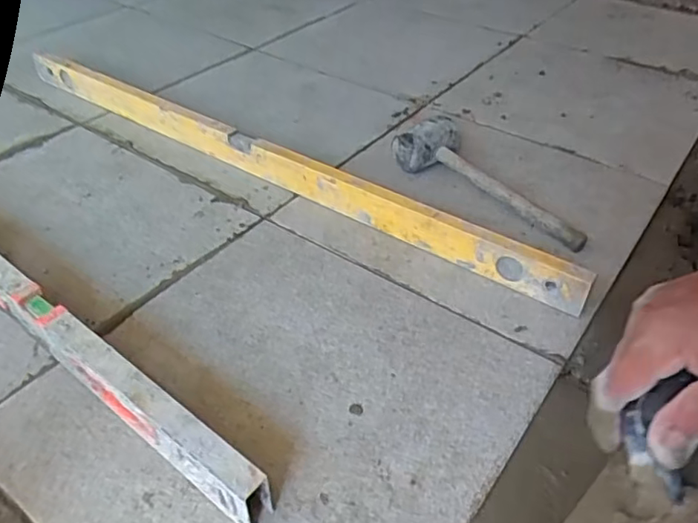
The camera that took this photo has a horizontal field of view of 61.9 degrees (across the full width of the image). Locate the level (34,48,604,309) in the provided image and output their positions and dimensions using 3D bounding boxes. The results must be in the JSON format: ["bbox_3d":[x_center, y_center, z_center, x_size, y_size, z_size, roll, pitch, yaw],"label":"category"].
[{"bbox_3d":[-0.147,-0.156,0.820,0.968,0.053,0.022,26,46,26],"label":"level"}]

